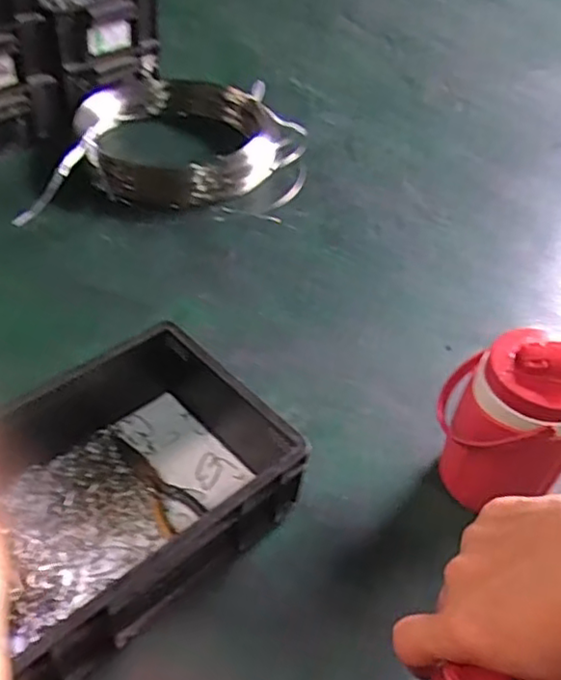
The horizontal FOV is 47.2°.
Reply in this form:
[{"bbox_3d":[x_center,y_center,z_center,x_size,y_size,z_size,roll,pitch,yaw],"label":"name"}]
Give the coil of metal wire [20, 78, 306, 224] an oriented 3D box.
[{"bbox_3d":[-0.182,-0.360,1.214,0.455,0.074,0.462,6,44,-1],"label":"coil of metal wire"}]

